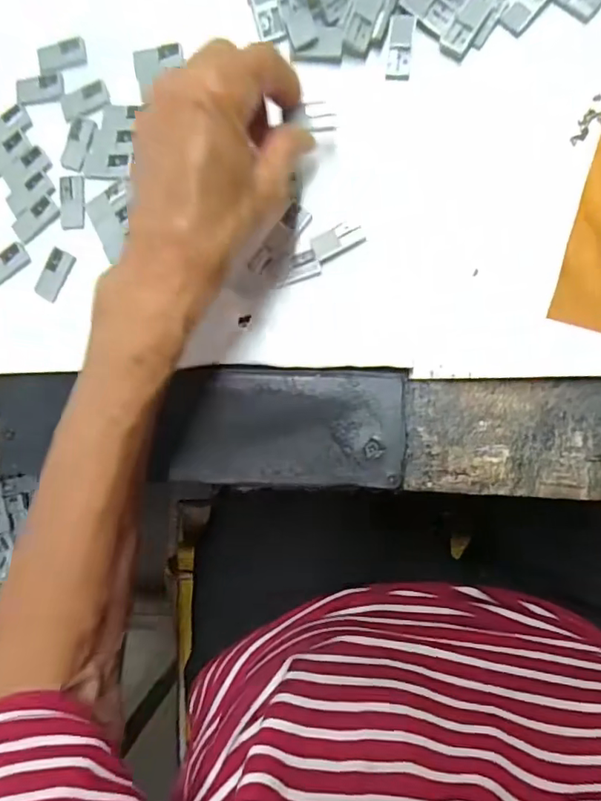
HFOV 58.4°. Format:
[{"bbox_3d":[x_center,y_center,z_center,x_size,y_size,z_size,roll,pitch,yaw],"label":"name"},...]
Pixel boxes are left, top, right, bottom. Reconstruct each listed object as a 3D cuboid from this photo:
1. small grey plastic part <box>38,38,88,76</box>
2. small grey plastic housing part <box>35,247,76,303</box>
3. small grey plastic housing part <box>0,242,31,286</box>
[{"bbox_3d":[-0.132,-0.190,0.297,0.028,0.004,0.014,-16,87,7],"label":"small grey plastic part"},{"bbox_3d":[-0.134,-0.069,0.293,0.011,0.004,0.028,23,92,8],"label":"small grey plastic housing part"},{"bbox_3d":[-0.163,-0.075,0.296,0.027,0.004,0.012,-41,84,5],"label":"small grey plastic housing part"}]

